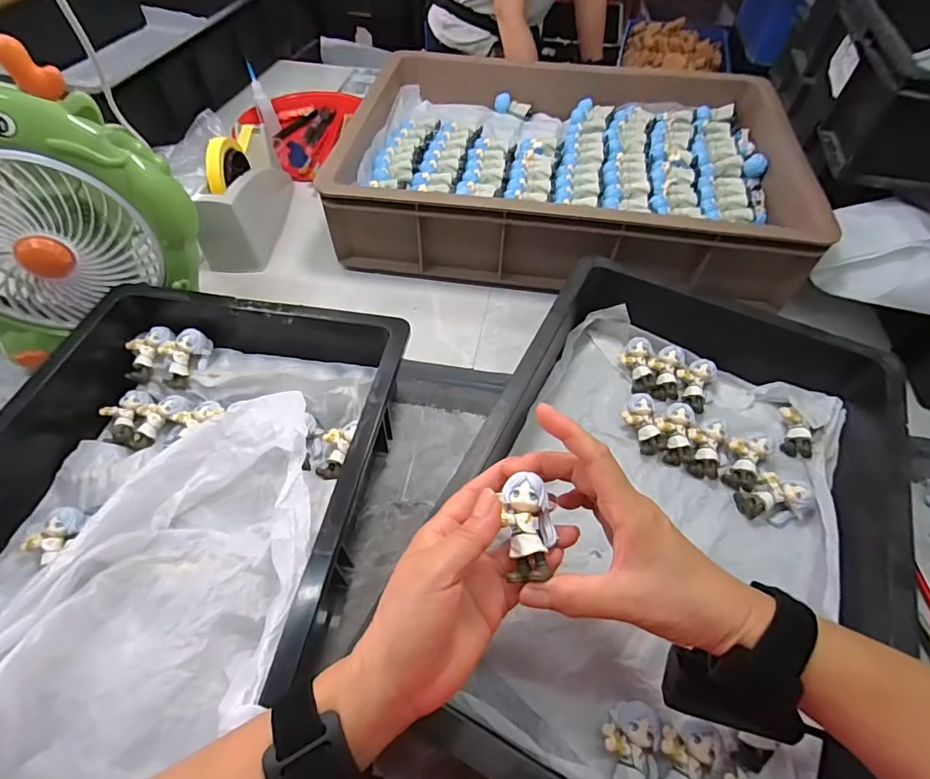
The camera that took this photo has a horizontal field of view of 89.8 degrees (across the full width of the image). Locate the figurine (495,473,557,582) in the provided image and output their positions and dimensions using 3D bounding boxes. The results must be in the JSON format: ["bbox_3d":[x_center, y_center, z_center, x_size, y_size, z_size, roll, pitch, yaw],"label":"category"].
[{"bbox_3d":[0.039,0.081,0.273,0.031,0.020,0.055,1,54,0],"label":"figurine"}]

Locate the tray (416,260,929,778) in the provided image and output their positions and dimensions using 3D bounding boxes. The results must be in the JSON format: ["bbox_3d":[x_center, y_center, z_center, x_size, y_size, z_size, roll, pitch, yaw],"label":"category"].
[{"bbox_3d":[0.167,0.092,0.386,0.304,0.097,0.445,23,57,15],"label":"tray"}]

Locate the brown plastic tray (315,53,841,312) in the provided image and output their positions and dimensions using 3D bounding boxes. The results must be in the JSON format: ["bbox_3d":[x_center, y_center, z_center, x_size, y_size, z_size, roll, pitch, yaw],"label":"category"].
[{"bbox_3d":[0.140,-0.309,0.654,0.564,0.110,0.380,7,55,5],"label":"brown plastic tray"}]

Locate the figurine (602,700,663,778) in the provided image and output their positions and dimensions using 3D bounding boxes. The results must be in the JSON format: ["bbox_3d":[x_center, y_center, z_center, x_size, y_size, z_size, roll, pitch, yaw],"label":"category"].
[{"bbox_3d":[0.111,0.245,0.309,0.038,0.022,0.063,5,54,3],"label":"figurine"}]

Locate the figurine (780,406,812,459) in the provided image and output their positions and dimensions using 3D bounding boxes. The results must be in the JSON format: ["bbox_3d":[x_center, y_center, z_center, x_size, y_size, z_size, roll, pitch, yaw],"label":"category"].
[{"bbox_3d":[0.327,0.041,0.465,0.026,0.019,0.052,2,70,1],"label":"figurine"}]

